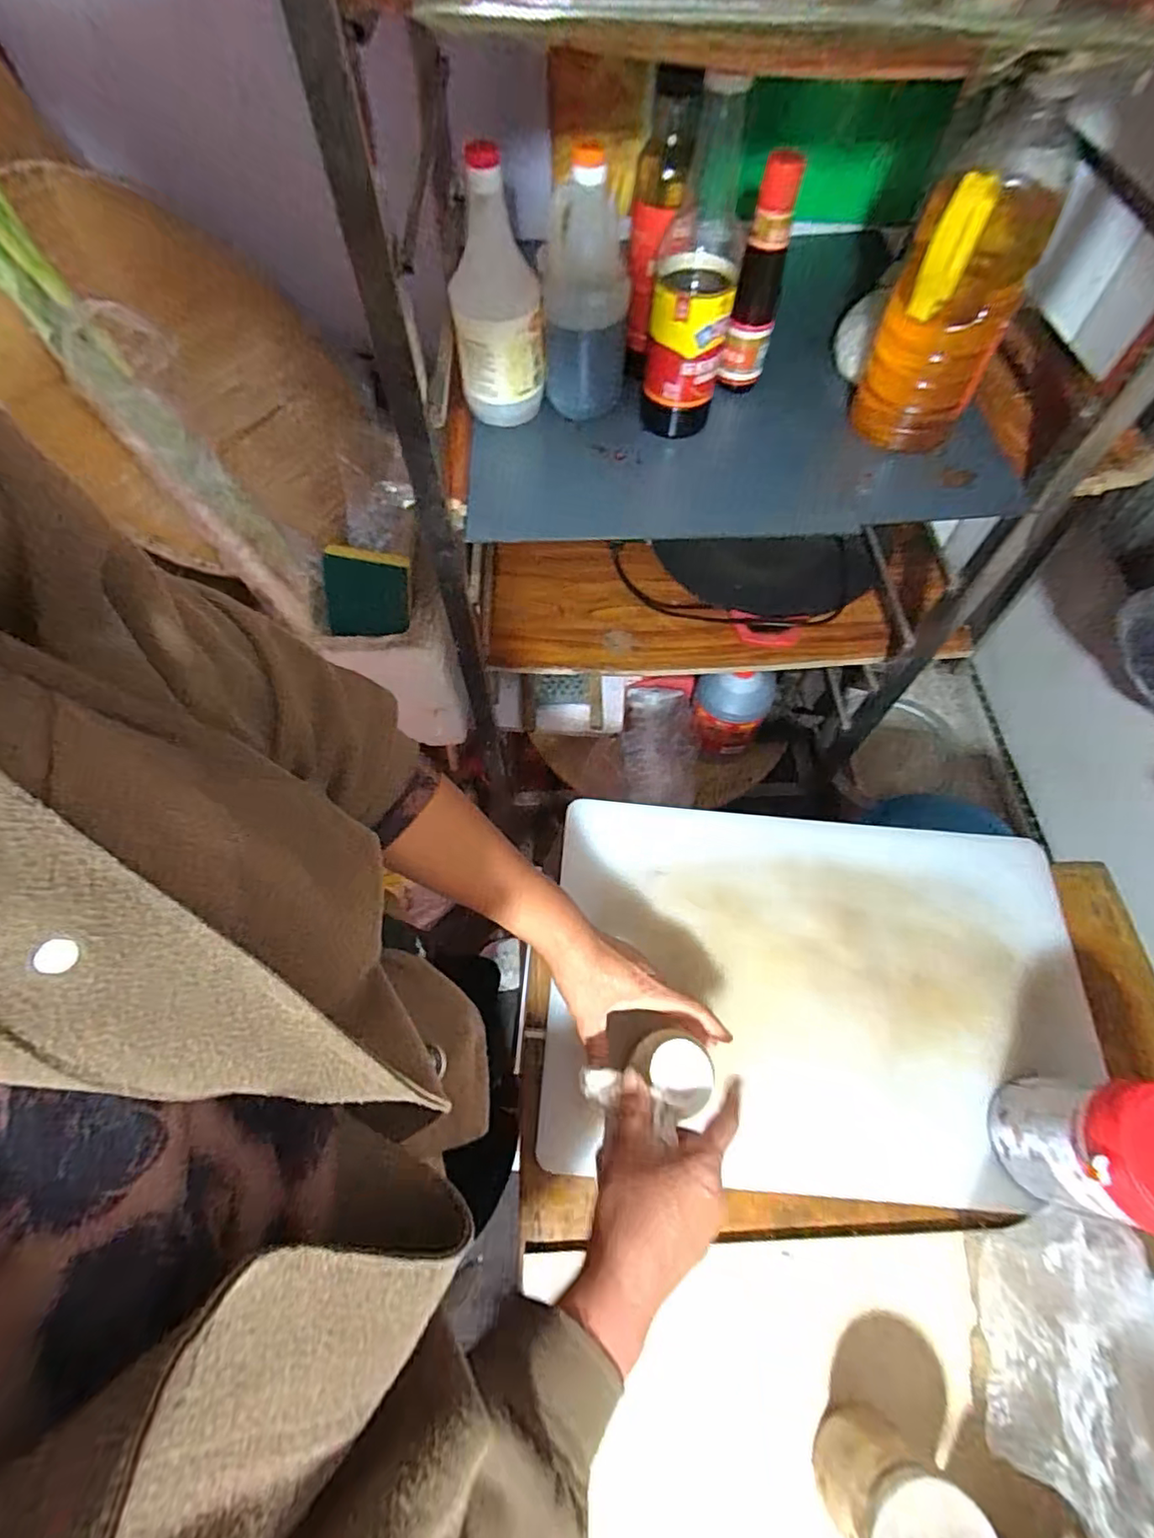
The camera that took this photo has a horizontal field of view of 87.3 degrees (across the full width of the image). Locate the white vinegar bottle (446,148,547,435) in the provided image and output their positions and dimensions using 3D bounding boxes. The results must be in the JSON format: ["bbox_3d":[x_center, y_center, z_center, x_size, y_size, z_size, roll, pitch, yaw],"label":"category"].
[{"bbox_3d":[-0.080,-0.451,0.583,0.086,0.197,0.080,-8,64,-2],"label":"white vinegar bottle"}]

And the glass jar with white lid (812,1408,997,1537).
[{"bbox_3d":[0.219,0.501,0.402,0.085,0.092,0.078,-1,64,2],"label":"glass jar with white lid"}]

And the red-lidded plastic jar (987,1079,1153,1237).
[{"bbox_3d":[0.415,0.299,0.475,0.085,0.146,0.100,-3,64,1],"label":"red-lidded plastic jar"}]

